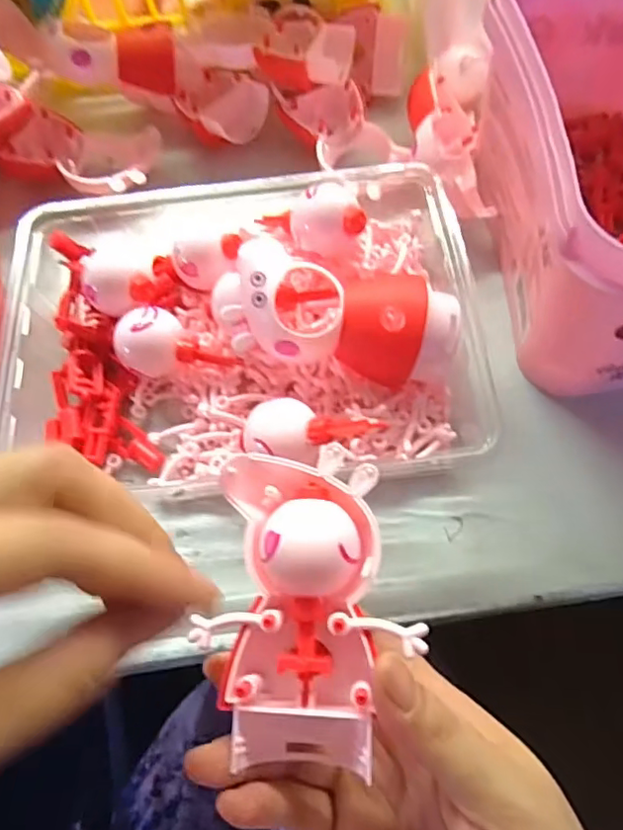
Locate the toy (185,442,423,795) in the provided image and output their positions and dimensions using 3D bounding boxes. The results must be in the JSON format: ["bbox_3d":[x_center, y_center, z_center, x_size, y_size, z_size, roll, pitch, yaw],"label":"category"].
[{"bbox_3d":[0.000,0.068,0.199,0.066,0.026,0.106,-1,84,2],"label":"toy"}]

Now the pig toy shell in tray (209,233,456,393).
[{"bbox_3d":[0.013,-0.045,0.268,0.108,0.049,0.059,15,68,10],"label":"pig toy shell in tray"}]

